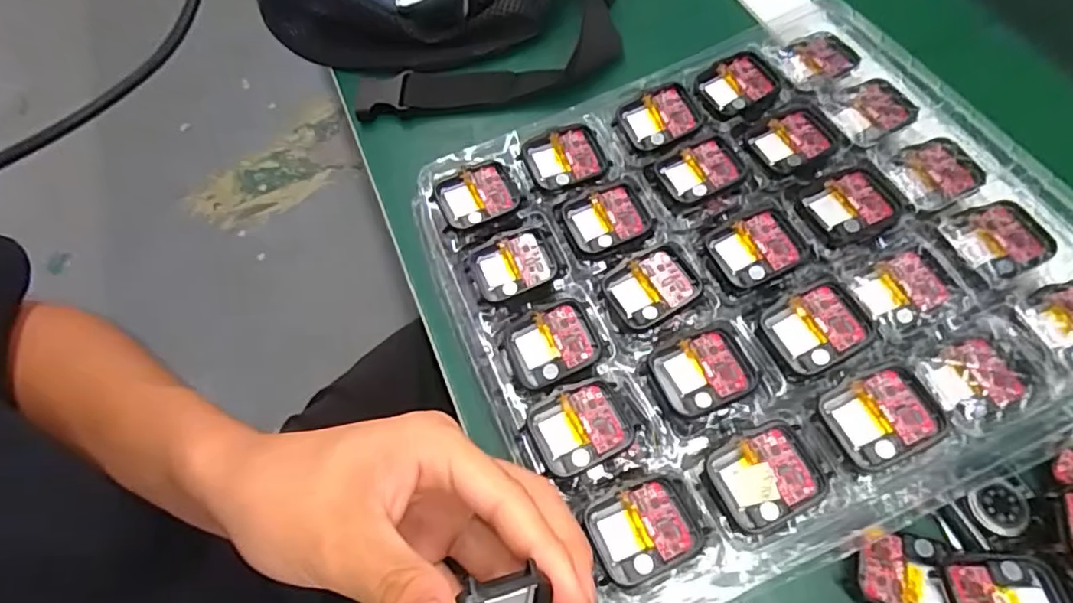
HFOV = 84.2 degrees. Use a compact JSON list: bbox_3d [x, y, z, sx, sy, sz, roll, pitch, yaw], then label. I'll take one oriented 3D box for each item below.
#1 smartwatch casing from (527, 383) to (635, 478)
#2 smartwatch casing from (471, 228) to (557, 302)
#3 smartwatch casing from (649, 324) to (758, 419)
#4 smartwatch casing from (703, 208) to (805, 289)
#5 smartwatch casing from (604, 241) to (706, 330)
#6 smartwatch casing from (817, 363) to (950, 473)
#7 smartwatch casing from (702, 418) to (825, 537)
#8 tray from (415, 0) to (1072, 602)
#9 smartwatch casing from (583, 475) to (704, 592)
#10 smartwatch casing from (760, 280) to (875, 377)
[{"bbox_3d":[0.020,0.058,0.272,0.044,0.005,0.035,-24,63,-5],"label":"smartwatch casing"},{"bbox_3d":[-0.011,-0.018,0.318,0.042,0.008,0.034,-23,63,-4],"label":"smartwatch casing"},{"bbox_3d":[0.078,0.032,0.274,0.043,0.006,0.037,-24,63,-4],"label":"smartwatch casing"},{"bbox_3d":[0.110,-0.026,0.298,0.040,0.008,0.035,-19,63,-2],"label":"smartwatch casing"},{"bbox_3d":[0.059,-0.008,0.297,0.044,0.007,0.037,-25,63,-5],"label":"smartwatch casing"},{"bbox_3d":[0.149,0.050,0.256,0.041,0.009,0.037,-30,63,8],"label":"smartwatch casing"},{"bbox_3d":[0.099,0.074,0.254,0.044,0.005,0.037,-24,63,-4],"label":"smartwatch casing"},{"bbox_3d":[0.108,-0.019,0.312,0.296,0.046,0.268,-24,63,-6],"label":"tray"},{"bbox_3d":[0.045,0.095,0.247,0.044,0.008,0.037,-22,63,-4],"label":"smartwatch casing"},{"bbox_3d":[0.131,0.013,0.278,0.042,0.007,0.035,-30,65,6],"label":"smartwatch casing"}]

